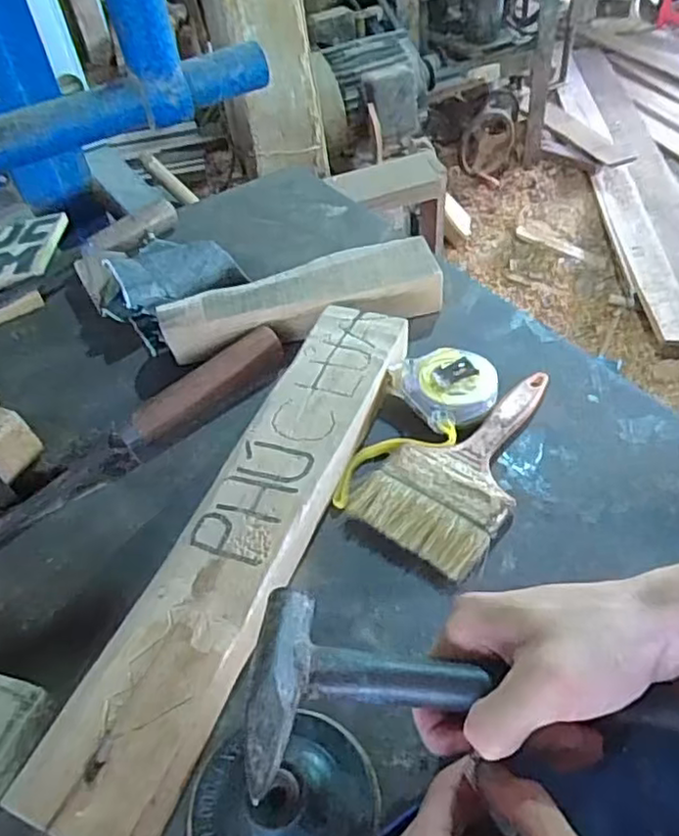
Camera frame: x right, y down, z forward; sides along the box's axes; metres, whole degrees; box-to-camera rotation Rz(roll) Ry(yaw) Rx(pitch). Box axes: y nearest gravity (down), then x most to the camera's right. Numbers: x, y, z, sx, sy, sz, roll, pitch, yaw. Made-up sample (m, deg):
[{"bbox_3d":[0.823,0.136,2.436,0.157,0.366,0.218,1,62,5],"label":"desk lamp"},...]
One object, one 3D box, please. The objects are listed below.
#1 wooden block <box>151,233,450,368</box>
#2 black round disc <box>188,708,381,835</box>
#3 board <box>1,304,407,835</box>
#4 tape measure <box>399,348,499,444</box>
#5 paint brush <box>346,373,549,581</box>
[{"bbox_3d":[-0.031,-0.105,0.579,0.247,0.044,0.067,-14,46,-6],"label":"wooden block"},{"bbox_3d":[-0.026,0.186,0.309,0.088,0.017,0.085,-4,46,4],"label":"black round disc"},{"bbox_3d":[-0.048,0.064,0.423,0.078,0.036,0.387,14,49,19],"label":"board"},{"bbox_3d":[0.082,-0.023,0.494,0.063,0.026,0.067,-4,46,4],"label":"tape measure"},{"bbox_3d":[0.094,0.028,0.460,0.090,0.015,0.176,28,55,30],"label":"paint brush"}]

